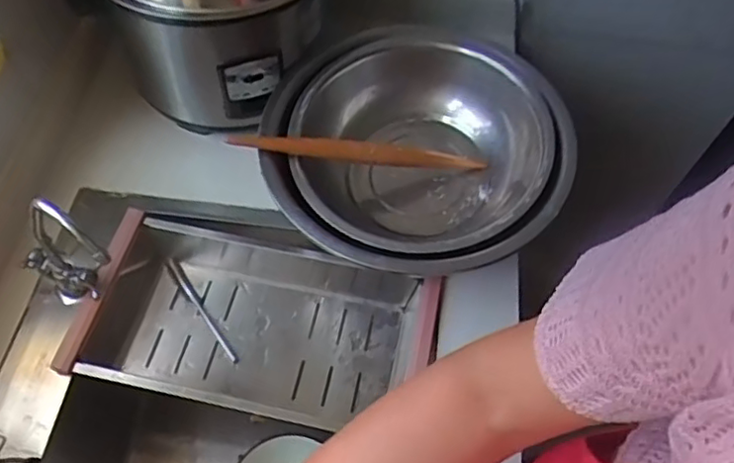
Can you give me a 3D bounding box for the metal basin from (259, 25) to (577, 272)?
[{"bbox_3d":[0.047,-0.079,0.728,0.332,0.132,0.316,1,58,-2],"label":"metal basin"}]

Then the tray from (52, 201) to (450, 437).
[{"bbox_3d":[-0.126,0.107,0.707,0.362,0.098,0.199,12,59,5],"label":"tray"}]

